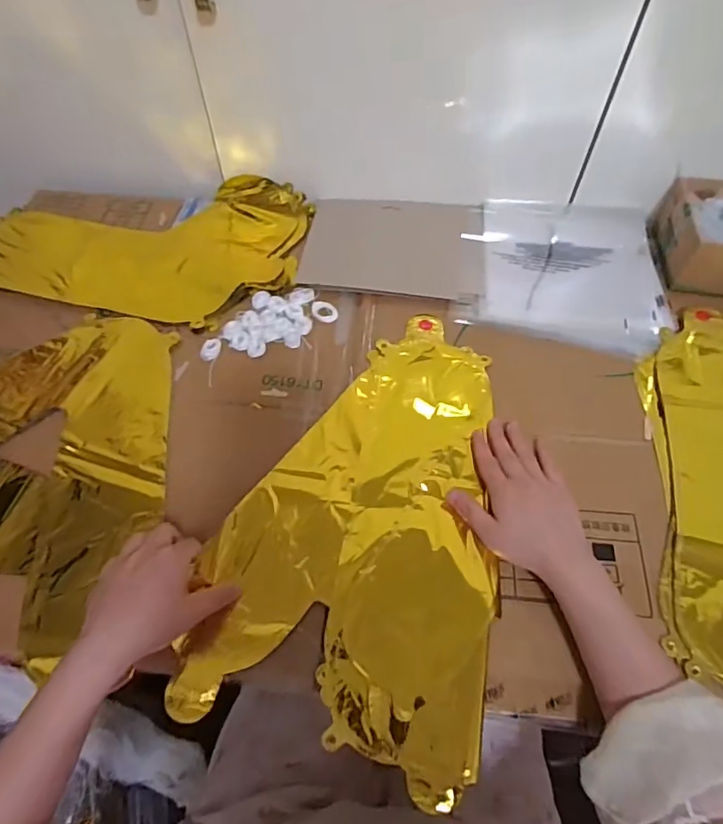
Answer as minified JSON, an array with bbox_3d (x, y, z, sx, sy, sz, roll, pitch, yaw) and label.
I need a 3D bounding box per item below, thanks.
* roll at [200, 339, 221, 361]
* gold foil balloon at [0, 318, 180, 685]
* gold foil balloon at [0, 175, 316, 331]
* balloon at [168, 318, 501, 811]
[{"bbox_3d":[-0.160,-0.066,0.566,0.020,0.004,0.027,2,57,1],"label":"roll"},{"bbox_3d":[-0.339,0.030,0.518,0.336,0.014,0.328,16,58,10],"label":"gold foil balloon"},{"bbox_3d":[-0.279,-0.218,0.659,0.406,0.024,0.239,11,57,7],"label":"gold foil balloon"},{"bbox_3d":[0.013,0.083,0.496,0.237,0.021,0.402,13,57,8],"label":"balloon"}]

